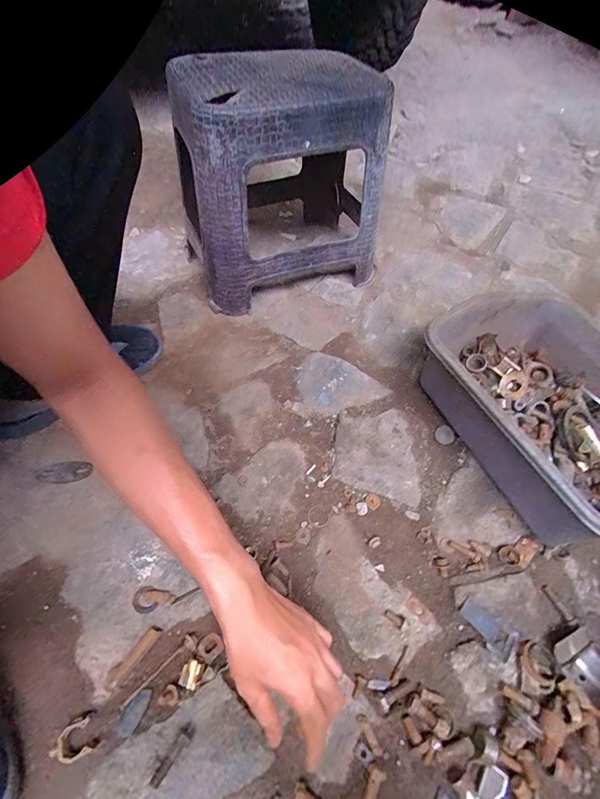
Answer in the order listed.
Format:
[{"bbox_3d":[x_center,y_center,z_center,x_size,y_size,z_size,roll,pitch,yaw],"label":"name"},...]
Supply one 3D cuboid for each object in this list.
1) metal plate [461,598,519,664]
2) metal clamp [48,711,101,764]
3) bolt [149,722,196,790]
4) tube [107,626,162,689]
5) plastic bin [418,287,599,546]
[{"bbox_3d":[0.205,0.252,0.391,0.058,0.004,0.033,36,64,20],"label":"metal plate"},{"bbox_3d":[-0.215,0.323,0.338,0.035,0.015,0.030,-22,60,-15],"label":"metal clamp"},{"bbox_3d":[-0.117,0.328,0.328,0.013,0.014,0.046,31,62,17],"label":"bolt"},{"bbox_3d":[-0.172,0.266,0.369,0.014,0.010,0.063,36,64,20],"label":"tube"},{"bbox_3d":[0.336,0.010,0.477,0.260,0.136,0.333,-21,60,-14],"label":"plastic bin"}]

